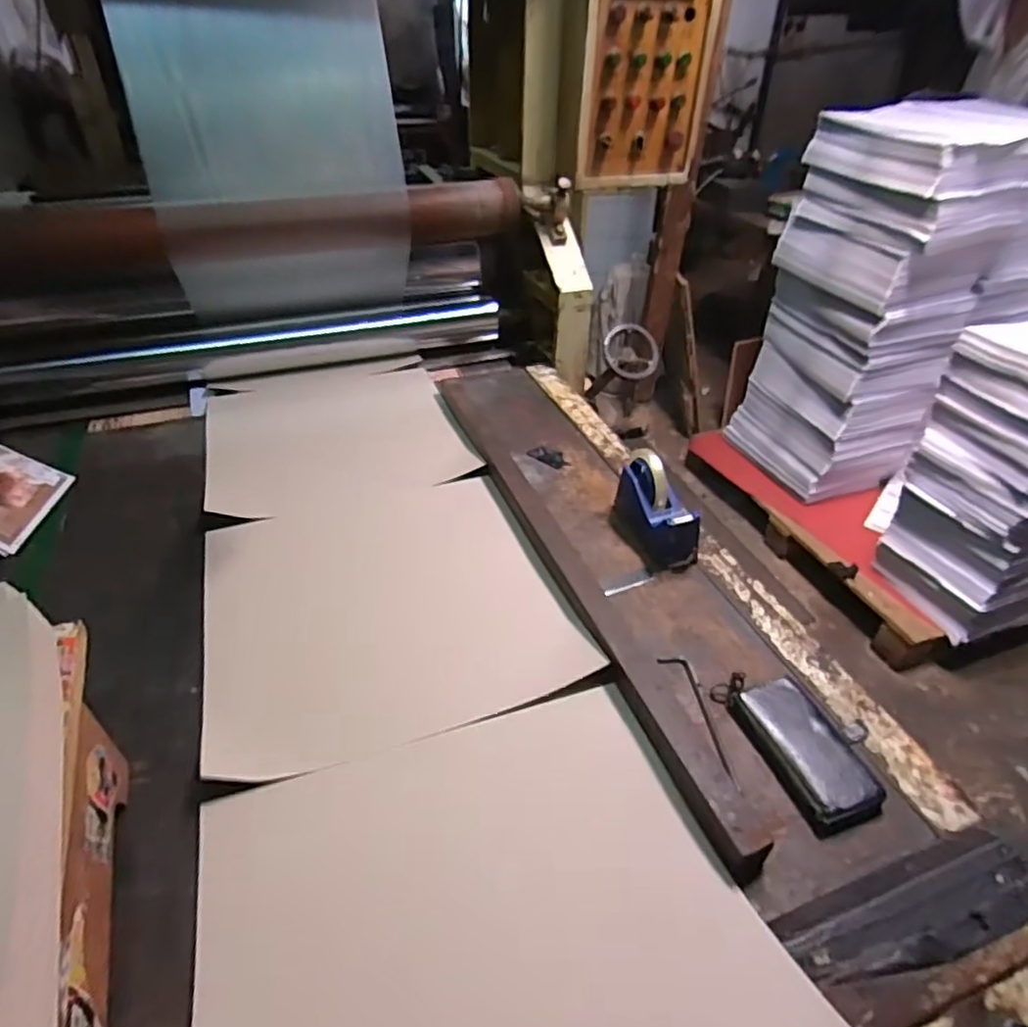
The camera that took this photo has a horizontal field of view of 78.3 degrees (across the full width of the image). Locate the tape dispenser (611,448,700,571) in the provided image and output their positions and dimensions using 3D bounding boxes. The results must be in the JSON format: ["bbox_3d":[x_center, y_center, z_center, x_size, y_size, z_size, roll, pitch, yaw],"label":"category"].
[{"bbox_3d":[0.203,-0.009,0.925,0.072,0.109,0.168,-14,41,-17],"label":"tape dispenser"}]

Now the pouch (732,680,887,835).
[{"bbox_3d":[0.309,0.243,0.662,0.096,0.023,0.161,-11,40,-14],"label":"pouch"}]

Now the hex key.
[{"bbox_3d":[0.214,0.228,0.705,0.031,0.008,0.179,-10,40,-13],"label":"hex key"}]

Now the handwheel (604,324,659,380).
[{"bbox_3d":[0.255,-0.347,1.362,0.123,0.036,0.117,12,79,-8],"label":"handwheel"}]

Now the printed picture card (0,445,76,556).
[{"bbox_3d":[-0.763,-0.029,0.947,0.013,0.120,0.189,-39,35,20],"label":"printed picture card"}]

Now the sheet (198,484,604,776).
[{"bbox_3d":[-0.183,0.122,0.872,0.435,0.073,0.437,-12,40,-16],"label":"sheet"}]

